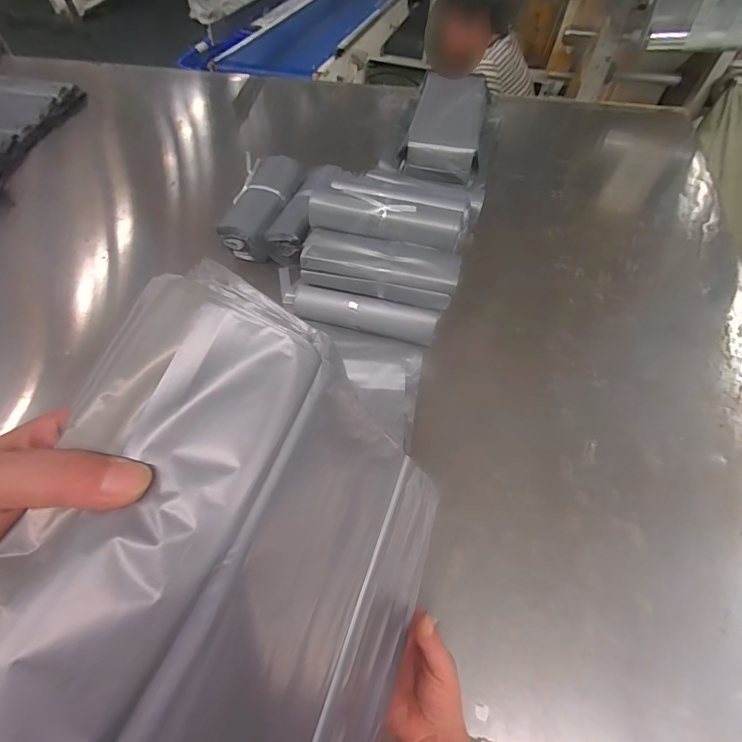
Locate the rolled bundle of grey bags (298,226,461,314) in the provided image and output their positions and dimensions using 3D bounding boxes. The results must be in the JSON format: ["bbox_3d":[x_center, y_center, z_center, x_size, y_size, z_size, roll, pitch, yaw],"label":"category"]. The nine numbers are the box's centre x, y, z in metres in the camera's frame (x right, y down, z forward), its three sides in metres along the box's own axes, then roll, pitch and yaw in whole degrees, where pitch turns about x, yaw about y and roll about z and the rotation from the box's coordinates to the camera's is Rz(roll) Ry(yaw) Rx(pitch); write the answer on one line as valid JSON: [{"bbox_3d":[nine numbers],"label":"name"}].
[{"bbox_3d":[0.011,-0.162,0.656,0.242,0.061,0.079,15,60,9],"label":"rolled bundle of grey bags"}]

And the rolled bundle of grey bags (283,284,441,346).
[{"bbox_3d":[-0.025,-0.091,0.681,0.259,0.049,0.040,16,60,9],"label":"rolled bundle of grey bags"}]

